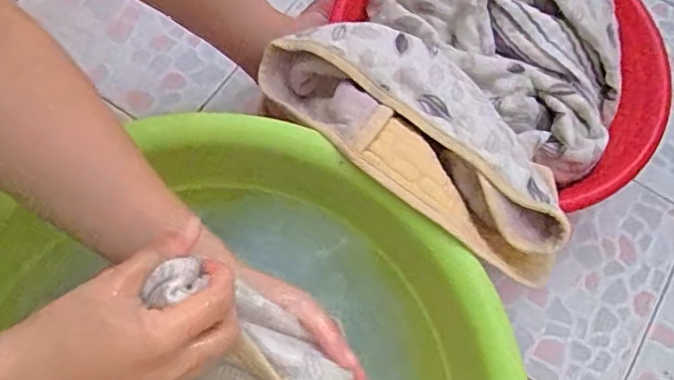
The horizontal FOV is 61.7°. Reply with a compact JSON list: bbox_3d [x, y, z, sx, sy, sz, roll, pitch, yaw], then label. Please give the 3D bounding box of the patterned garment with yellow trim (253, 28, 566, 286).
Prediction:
[{"bbox_3d":[0.071,-0.058,0.539,0.328,0.073,0.155,36,71,10],"label":"patterned garment with yellow trim"}]

